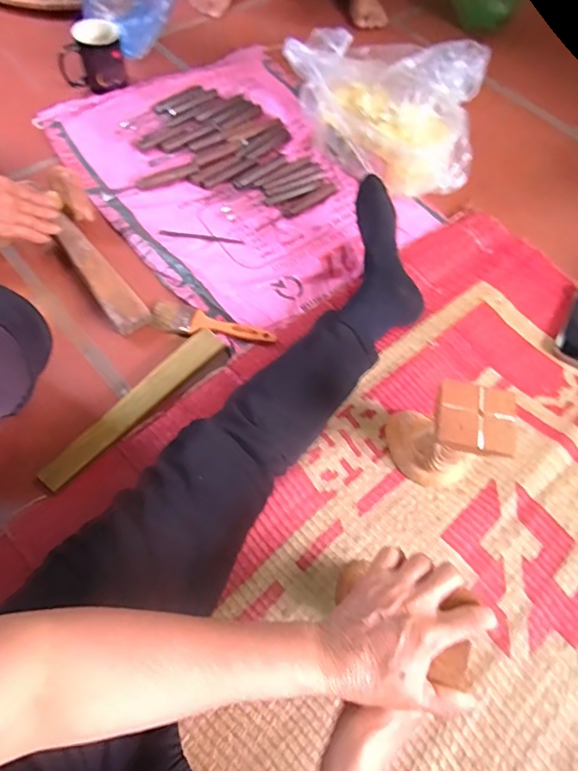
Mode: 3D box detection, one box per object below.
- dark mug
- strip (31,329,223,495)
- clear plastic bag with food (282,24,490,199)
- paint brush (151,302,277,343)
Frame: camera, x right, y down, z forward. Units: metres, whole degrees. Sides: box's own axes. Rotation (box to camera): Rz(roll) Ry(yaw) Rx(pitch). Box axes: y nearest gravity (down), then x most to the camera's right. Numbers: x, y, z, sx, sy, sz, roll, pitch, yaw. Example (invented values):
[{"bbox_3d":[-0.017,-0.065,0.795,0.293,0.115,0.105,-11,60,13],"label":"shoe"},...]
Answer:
[{"bbox_3d":[-0.363,-0.602,0.929,0.116,0.091,0.070,-20,65,-13],"label":"dark mug"},{"bbox_3d":[-0.197,0.022,0.652,0.039,0.018,0.283,38,67,16],"label":"strip"},{"bbox_3d":[0.166,-0.477,0.844,0.322,0.180,0.190,38,67,16],"label":"clear plastic bag with food"},{"bbox_3d":[-0.108,-0.086,0.723,0.179,0.012,0.046,14,63,4],"label":"paint brush"}]

